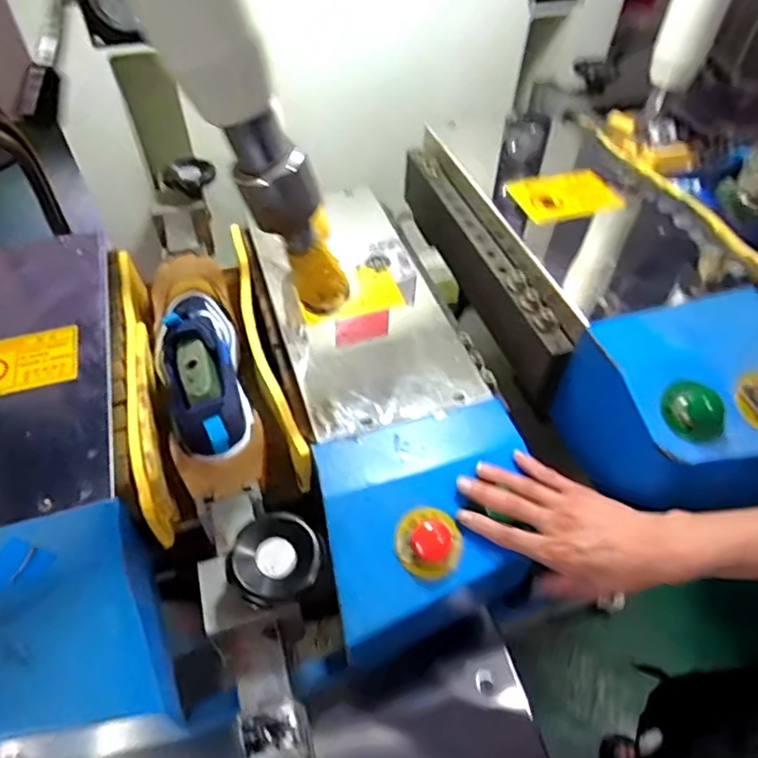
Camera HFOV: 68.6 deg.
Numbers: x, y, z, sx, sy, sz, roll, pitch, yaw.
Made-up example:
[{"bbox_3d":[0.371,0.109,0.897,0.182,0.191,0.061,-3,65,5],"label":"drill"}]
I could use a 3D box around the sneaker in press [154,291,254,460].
[{"bbox_3d":[-0.204,-0.039,0.625,0.080,0.106,0.263,-13,51,-12],"label":"sneaker in press"}]

